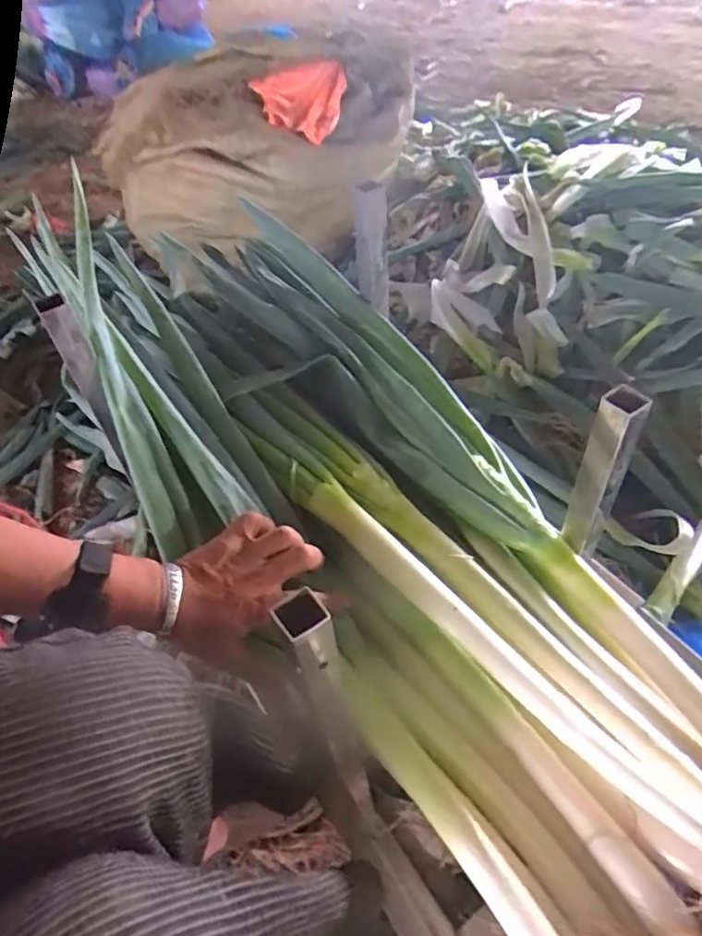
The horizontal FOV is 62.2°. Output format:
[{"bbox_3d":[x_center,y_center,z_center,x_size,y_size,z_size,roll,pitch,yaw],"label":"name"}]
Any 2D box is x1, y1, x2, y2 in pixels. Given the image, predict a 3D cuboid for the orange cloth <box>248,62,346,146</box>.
[{"bbox_3d":[-0.102,-0.720,1.147,0.174,0.095,0.206,-6,45,-1],"label":"orange cloth"}]

